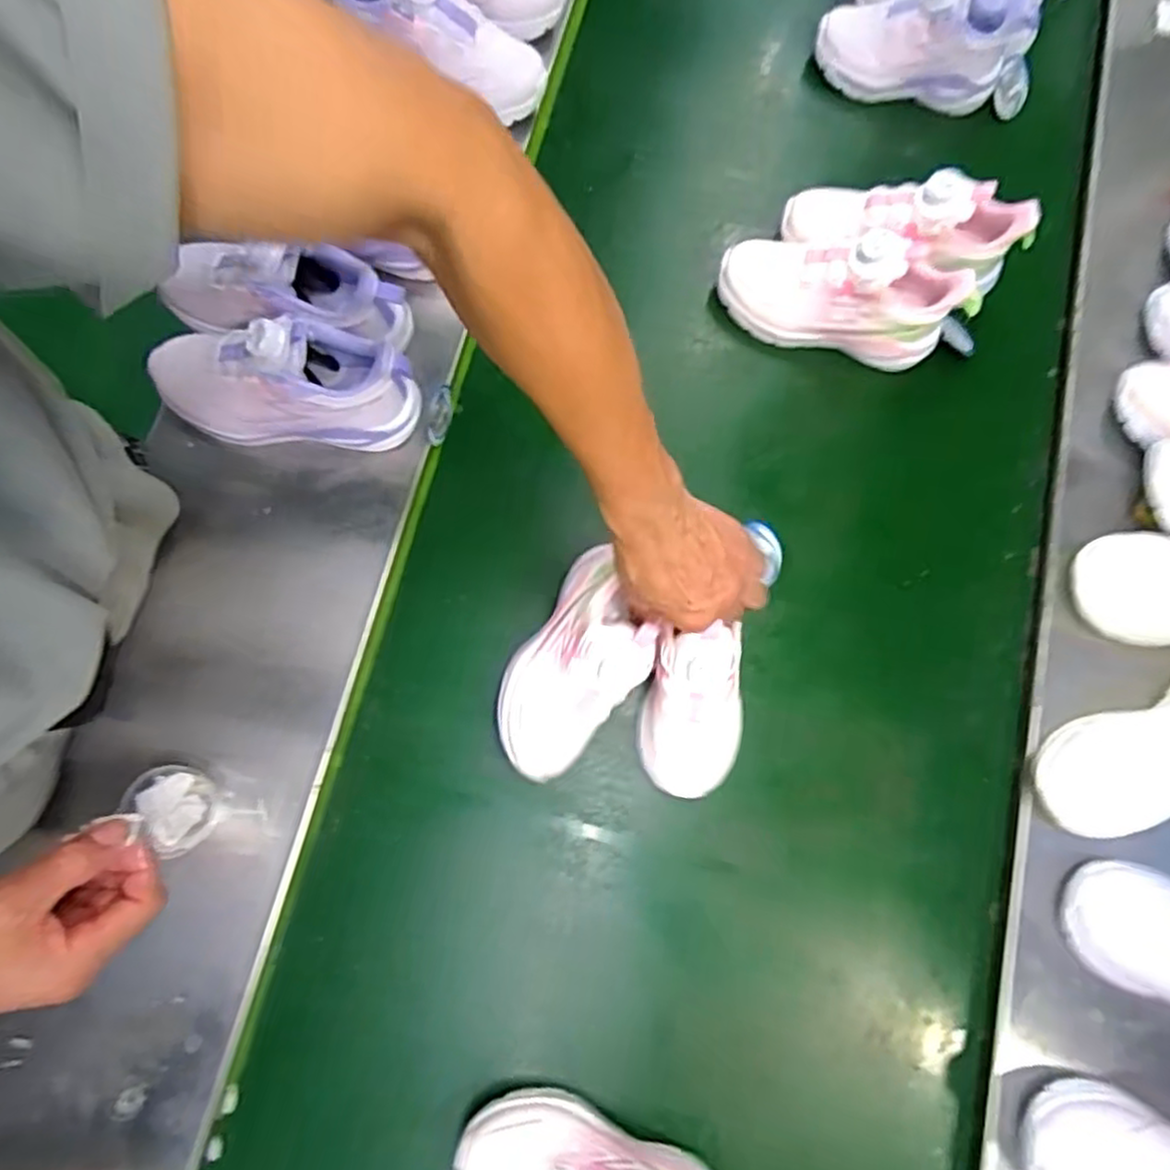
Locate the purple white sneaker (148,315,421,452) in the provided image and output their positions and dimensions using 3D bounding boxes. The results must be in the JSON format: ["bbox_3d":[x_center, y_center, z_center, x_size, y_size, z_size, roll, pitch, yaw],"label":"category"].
[{"bbox_3d":[-0.254,-0.168,0.583,0.224,0.117,0.077,7,76,3],"label":"purple white sneaker"}]

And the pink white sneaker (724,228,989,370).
[{"bbox_3d":[0.239,-0.271,0.660,0.226,0.112,0.071,19,78,3],"label":"pink white sneaker"}]

